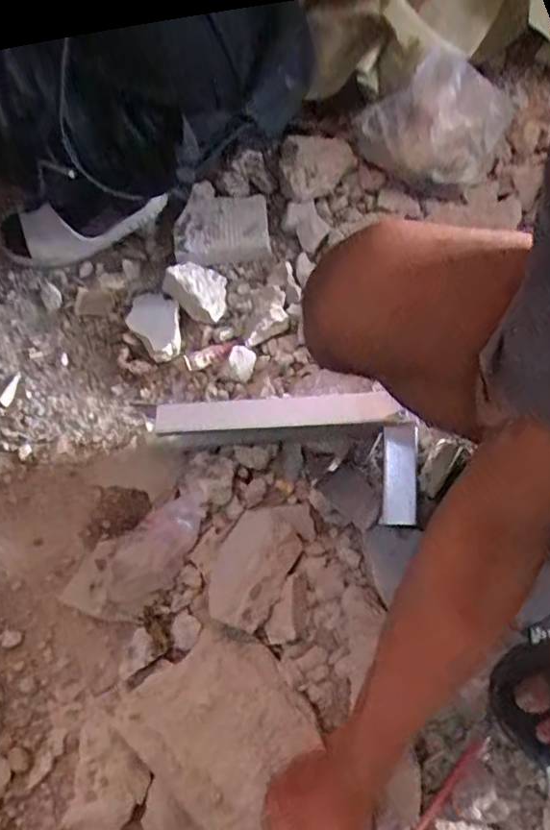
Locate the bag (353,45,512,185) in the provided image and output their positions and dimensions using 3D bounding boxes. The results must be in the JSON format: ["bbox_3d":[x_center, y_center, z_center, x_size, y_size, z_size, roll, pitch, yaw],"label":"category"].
[{"bbox_3d":[0.215,-0.408,0.805,0.194,0.126,0.128,11,67,9],"label":"bag"}]

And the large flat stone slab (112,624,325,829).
[{"bbox_3d":[-0.050,0.297,0.559,0.146,0.034,0.166,-42,70,-14],"label":"large flat stone slab"}]

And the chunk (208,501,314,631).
[{"bbox_3d":[-0.020,0.150,0.625,0.079,0.037,0.148,26,70,15],"label":"chunk"}]

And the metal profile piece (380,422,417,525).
[{"bbox_3d":[0.130,0.062,0.609,0.034,0.018,0.104,2,90,2],"label":"metal profile piece"}]

